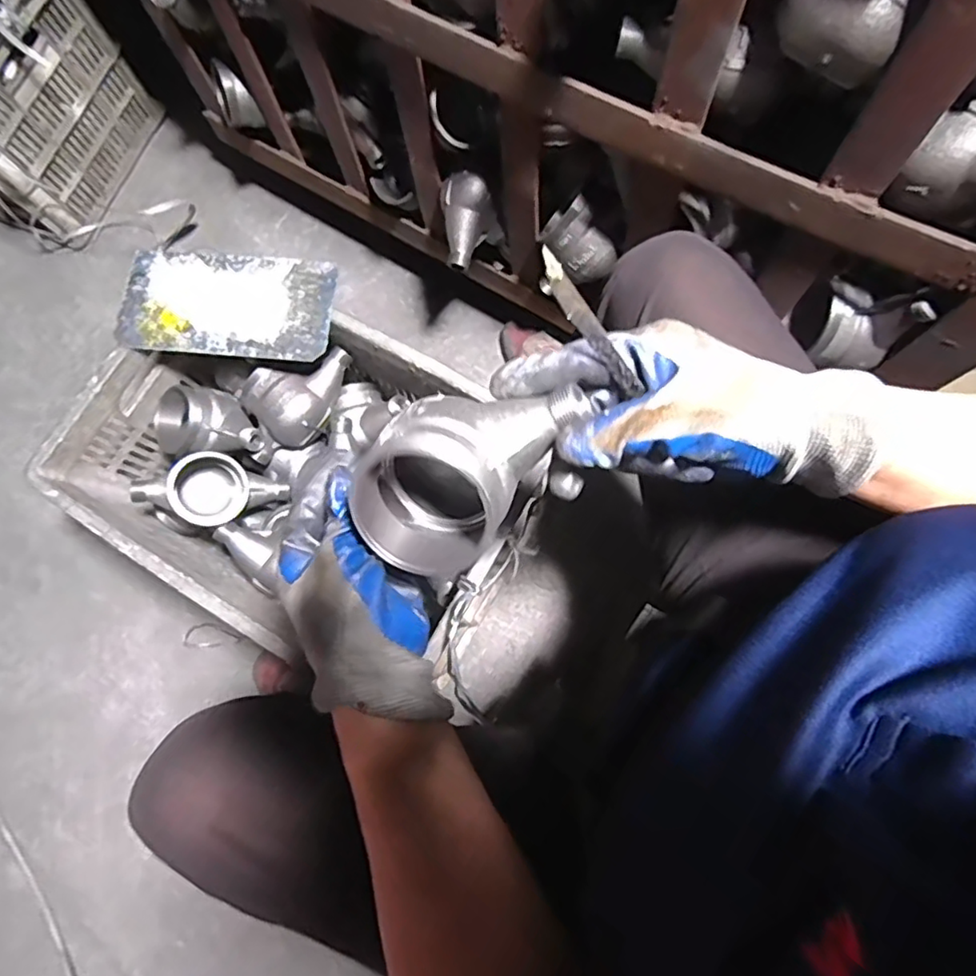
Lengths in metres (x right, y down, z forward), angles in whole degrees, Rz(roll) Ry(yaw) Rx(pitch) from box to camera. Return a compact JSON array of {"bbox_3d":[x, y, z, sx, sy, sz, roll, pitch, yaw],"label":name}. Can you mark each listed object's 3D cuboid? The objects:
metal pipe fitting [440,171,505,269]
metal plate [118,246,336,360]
[{"bbox_3d":[-0.026,-0.317,0.698,0.055,0.102,0.065,-14,38,-43],"label":"metal pipe fitting"},{"bbox_3d":[-0.290,-0.206,0.651,0.233,0.006,0.124,6,77,4],"label":"metal plate"}]

